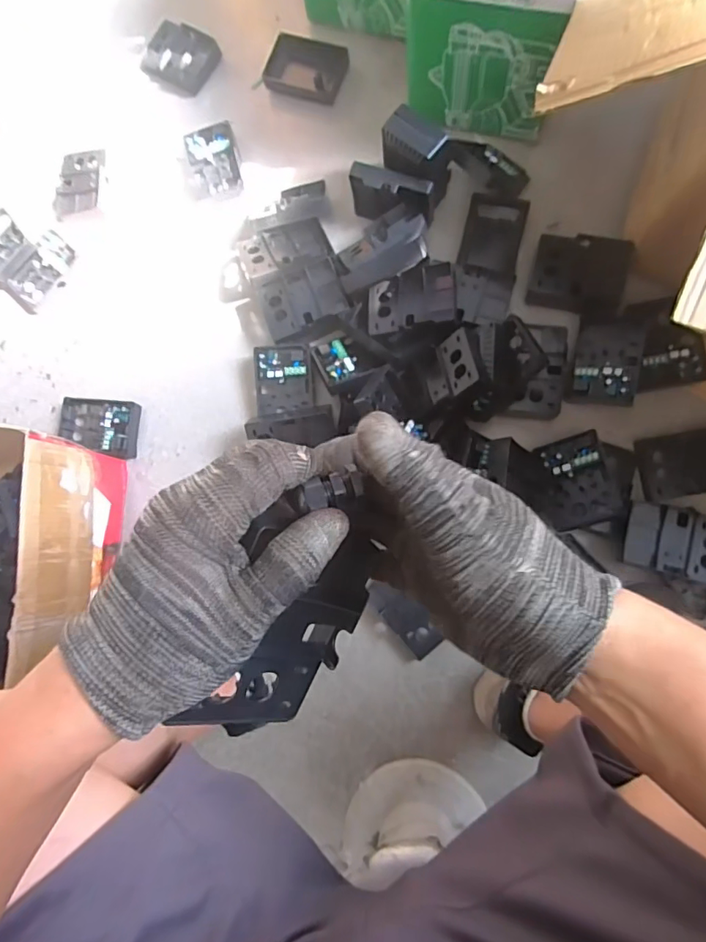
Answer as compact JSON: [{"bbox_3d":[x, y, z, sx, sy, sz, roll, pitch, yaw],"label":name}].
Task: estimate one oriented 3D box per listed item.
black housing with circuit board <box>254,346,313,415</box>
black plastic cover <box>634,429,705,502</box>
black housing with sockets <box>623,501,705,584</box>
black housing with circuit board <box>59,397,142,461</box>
[{"bbox_3d":[-0.105,-0.140,0.760,0.089,0.039,0.103,-3,85,7],"label":"black housing with circuit board"},{"bbox_3d":[0.472,-0.011,0.692,0.132,0.013,0.087,-10,84,6],"label":"black plastic cover"},{"bbox_3d":[0.427,0.094,0.666,0.124,0.048,0.090,14,87,8],"label":"black housing with sockets"},{"bbox_3d":[-0.404,-0.073,0.804,0.134,0.035,0.088,10,86,8],"label":"black housing with circuit board"}]

